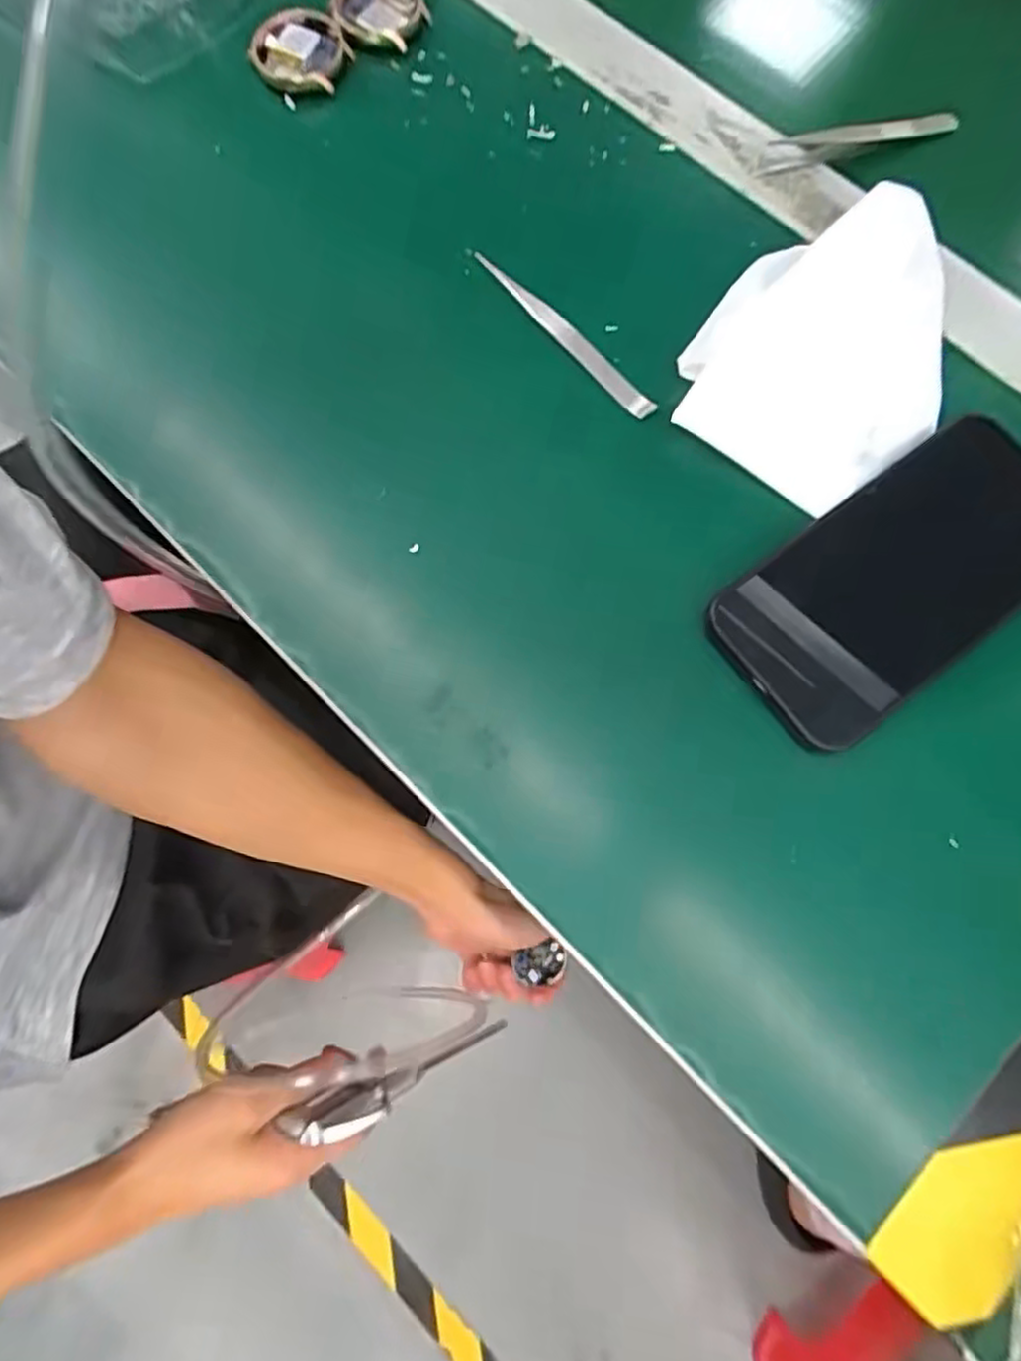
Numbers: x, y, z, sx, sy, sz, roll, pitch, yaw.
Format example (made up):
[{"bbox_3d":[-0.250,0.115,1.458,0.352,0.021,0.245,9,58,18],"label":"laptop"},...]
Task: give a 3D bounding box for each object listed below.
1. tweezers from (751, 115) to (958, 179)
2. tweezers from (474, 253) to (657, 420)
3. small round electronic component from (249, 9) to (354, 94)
[{"bbox_3d":[0.169,-0.263,0.333,0.102,0.019,0.013,-21,77,-5],"label":"tweezers"},{"bbox_3d":[0.023,-0.156,0.311,0.011,0.008,0.113,-40,79,-9],"label":"tweezers"},{"bbox_3d":[-0.106,-0.316,0.350,0.045,0.009,0.044,0,76,0],"label":"small round electronic component"}]

